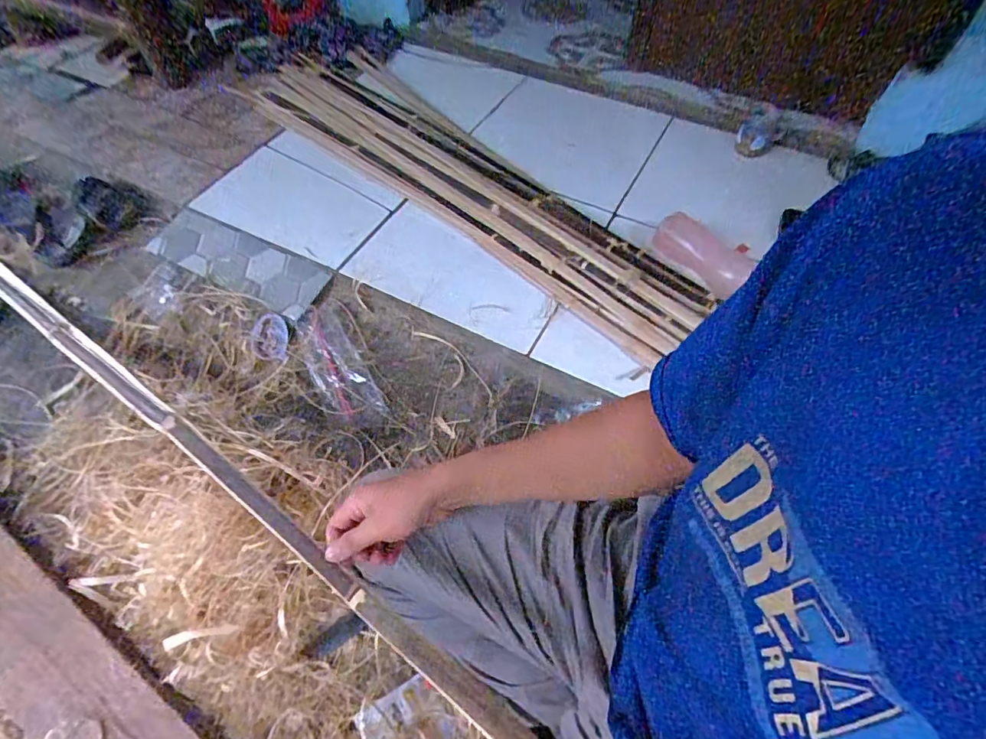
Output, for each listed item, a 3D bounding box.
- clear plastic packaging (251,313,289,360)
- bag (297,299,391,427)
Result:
[{"bbox_3d":[-0.401,-0.060,0.887,0.072,0.022,0.089,1,56,1],"label":"clear plastic packaging"},{"bbox_3d":[-0.266,-0.008,0.850,0.100,0.038,0.252,-23,60,-12],"label":"bag"}]

